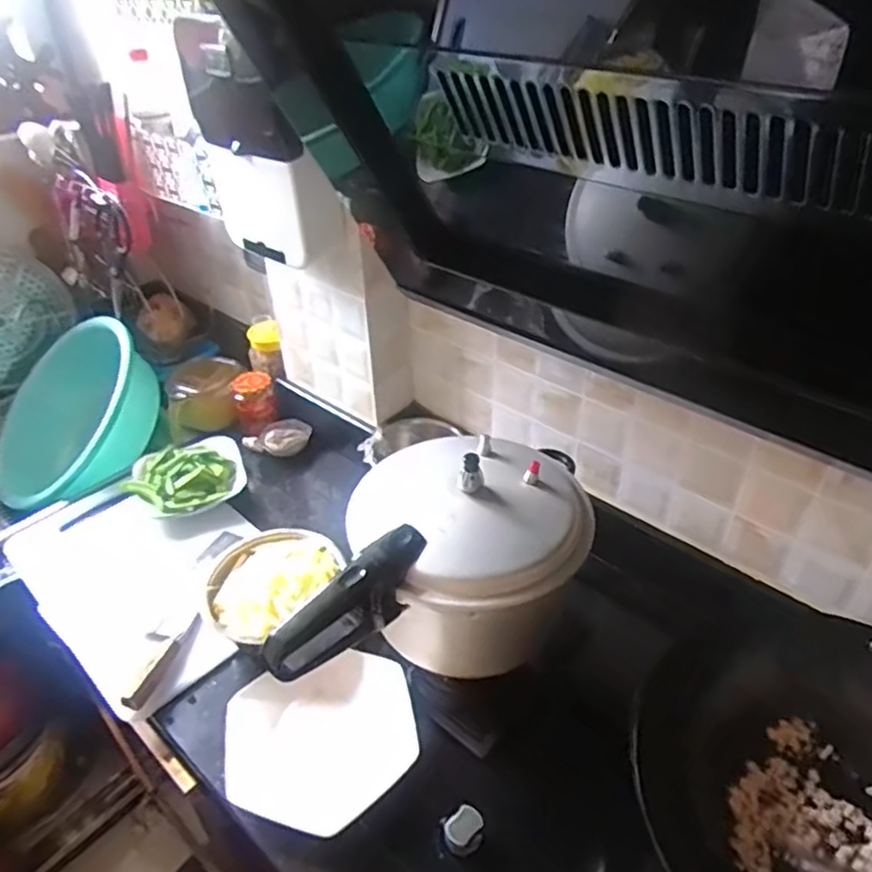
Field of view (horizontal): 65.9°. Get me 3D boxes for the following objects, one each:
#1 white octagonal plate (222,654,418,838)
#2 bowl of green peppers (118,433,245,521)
[{"bbox_3d":[-0.129,0.342,0.768,0.205,0.027,0.198,-8,38,-7],"label":"white octagonal plate"},{"bbox_3d":[-0.410,0.067,1.121,0.185,0.053,0.143,-24,43,-26],"label":"bowl of green peppers"}]

